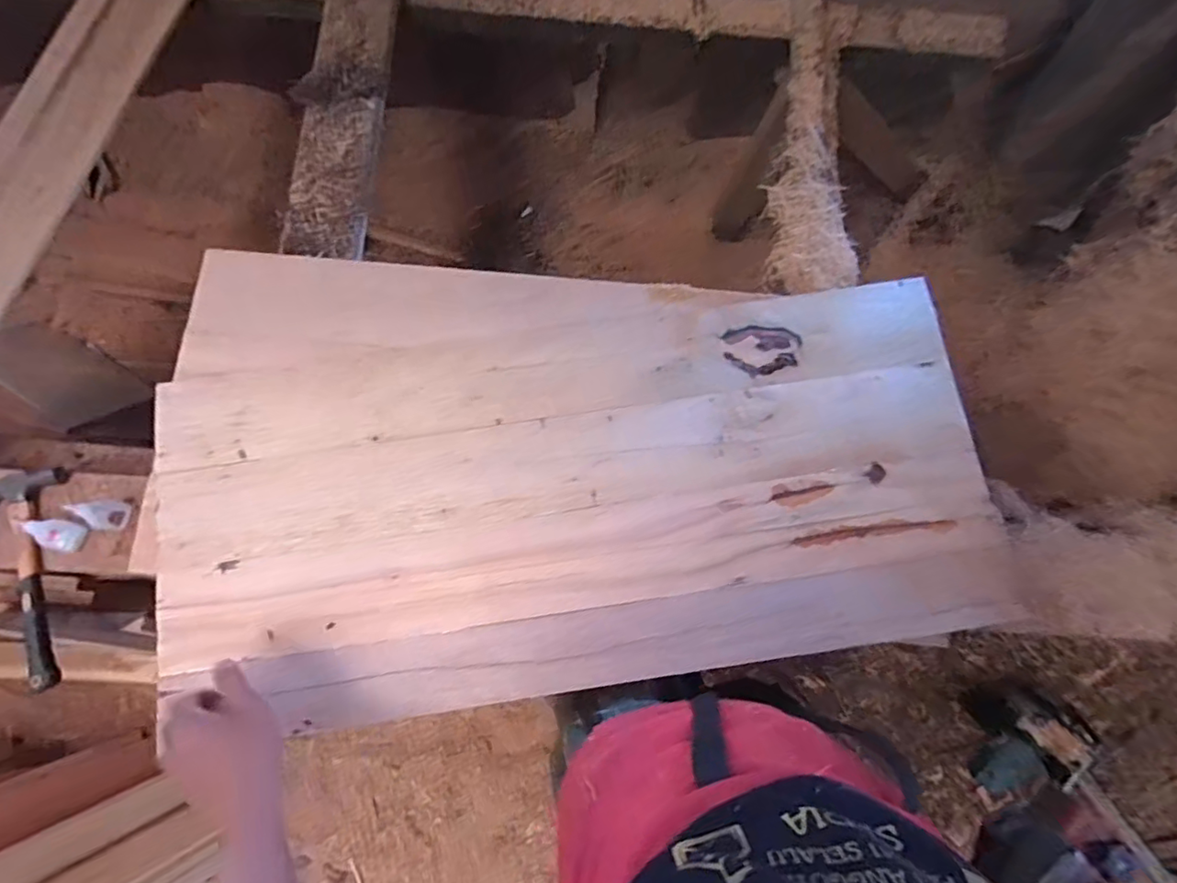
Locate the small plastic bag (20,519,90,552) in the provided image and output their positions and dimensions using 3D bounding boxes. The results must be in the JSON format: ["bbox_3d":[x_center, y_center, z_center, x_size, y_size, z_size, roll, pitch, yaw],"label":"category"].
[{"bbox_3d":[-0.678,0.117,0.710,0.073,0.022,0.038,4,78,0],"label":"small plastic bag"}]

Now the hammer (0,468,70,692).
[{"bbox_3d":[-0.724,0.174,0.708,0.129,0.044,0.269,-9,78,-3],"label":"hammer"}]

